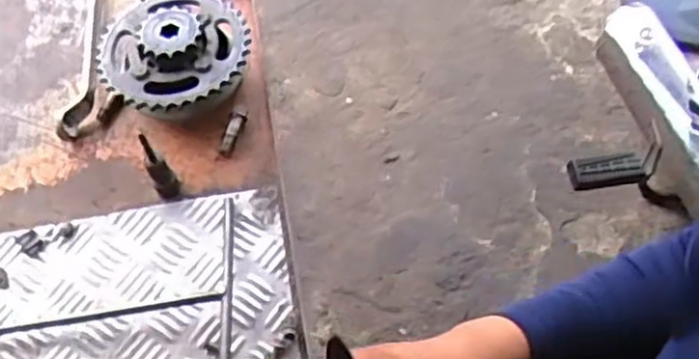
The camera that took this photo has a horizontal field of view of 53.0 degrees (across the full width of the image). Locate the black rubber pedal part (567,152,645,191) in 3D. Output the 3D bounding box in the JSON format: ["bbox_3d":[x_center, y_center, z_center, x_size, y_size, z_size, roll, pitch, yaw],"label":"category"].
[{"bbox_3d":[0.352,-0.012,0.963,0.102,0.021,0.040,-6,60,1],"label":"black rubber pedal part"}]

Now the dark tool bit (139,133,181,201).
[{"bbox_3d":[-0.165,-0.009,0.606,0.018,0.084,0.019,-1,60,3],"label":"dark tool bit"}]

